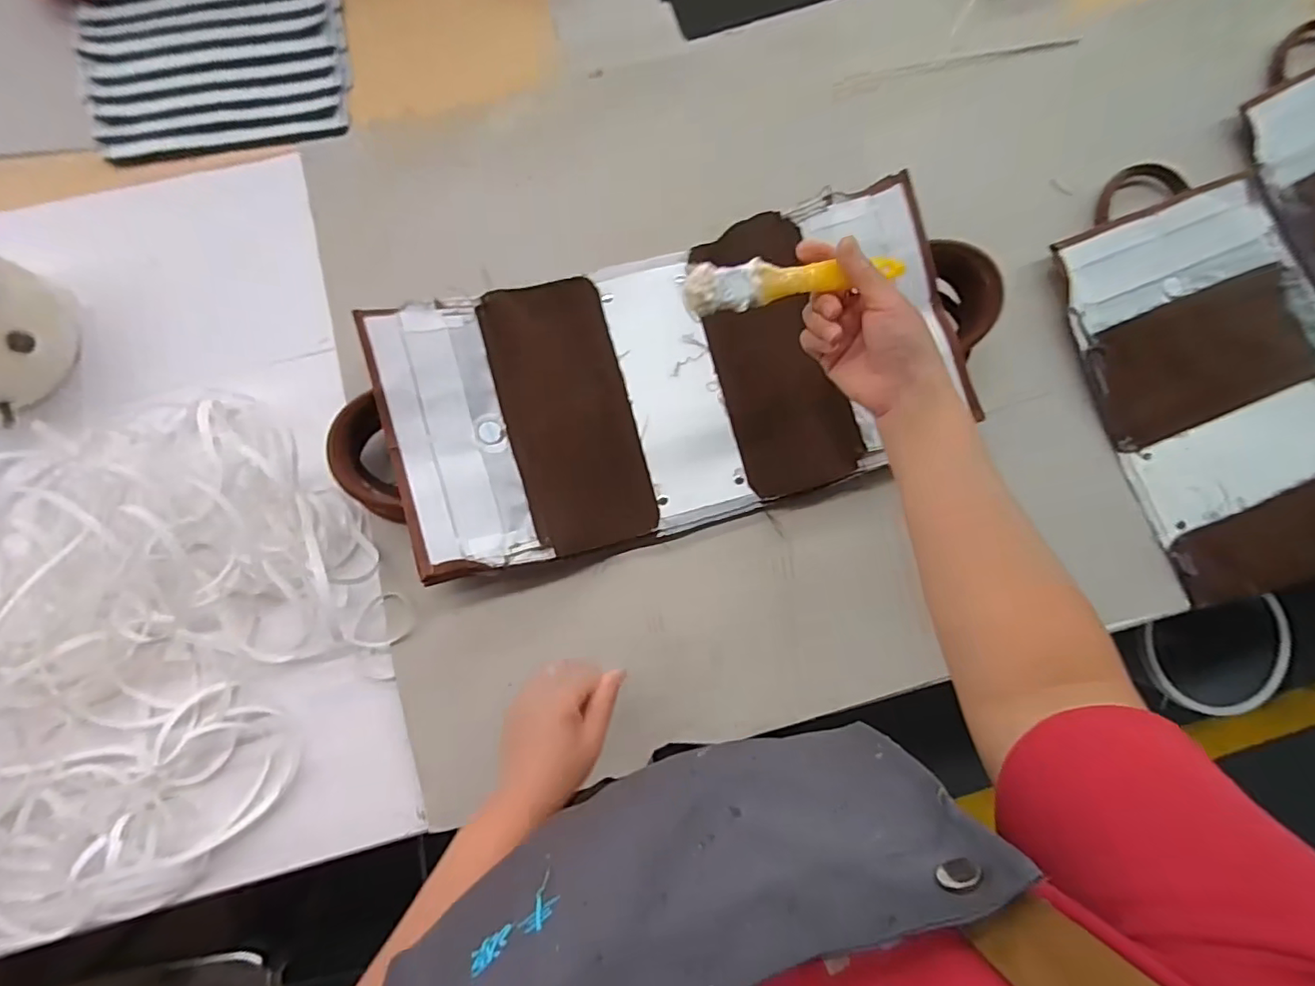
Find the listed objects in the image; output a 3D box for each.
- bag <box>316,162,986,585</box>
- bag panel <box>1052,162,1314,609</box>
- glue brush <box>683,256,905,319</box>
[{"bbox_3d":[0.014,-0.098,0.504,0.556,0.080,0.250,-17,86,-4],"label":"bag"},{"bbox_3d":[0.560,-0.113,0.547,0.251,0.015,0.420,-18,86,-4],"label":"bag panel"},{"bbox_3d":[0.090,-0.140,0.367,0.149,0.012,0.030,-10,85,-11],"label":"glue brush"}]

